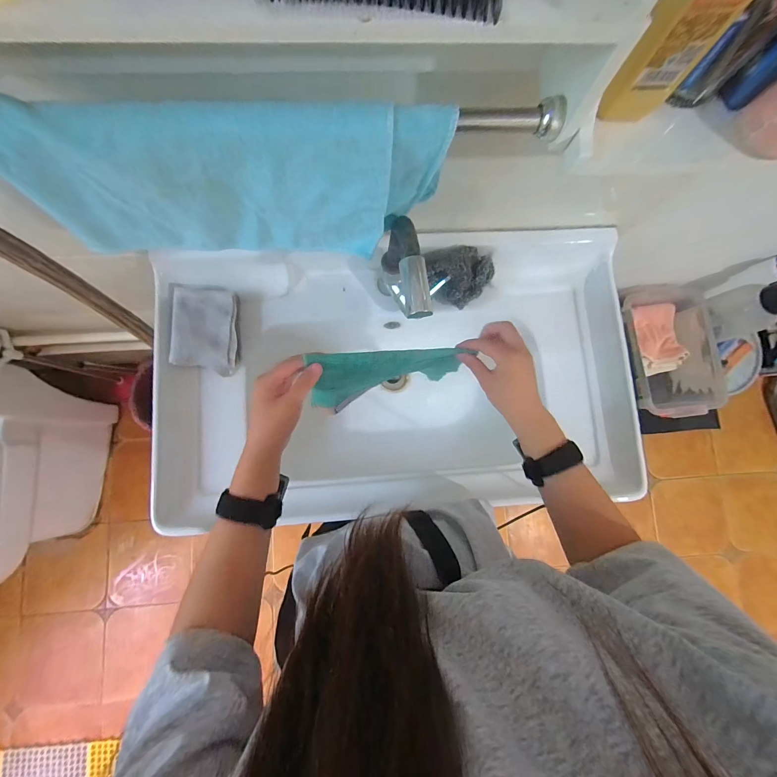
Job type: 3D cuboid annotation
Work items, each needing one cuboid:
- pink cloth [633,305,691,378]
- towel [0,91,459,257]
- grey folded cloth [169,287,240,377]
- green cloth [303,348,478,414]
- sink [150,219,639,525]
[{"bbox_3d":[0.738,-0.138,0.913,0.141,0.051,0.186,-8,83,-3],"label":"pink cloth"},{"bbox_3d":[-0.140,-0.203,0.332,0.388,0.170,0.044,-2,83,-3],"label":"towel"},{"bbox_3d":[-0.314,-0.097,0.573,0.101,0.020,0.142,0,86,-13],"label":"grey folded cloth"},{"bbox_3d":[-0.011,-0.021,0.466,0.203,0.154,0.049,-15,82,-3],"label":"green cloth"},{"bbox_3d":[0.022,-0.018,0.635,0.807,0.170,0.472,-6,82,-2],"label":"sink"}]

